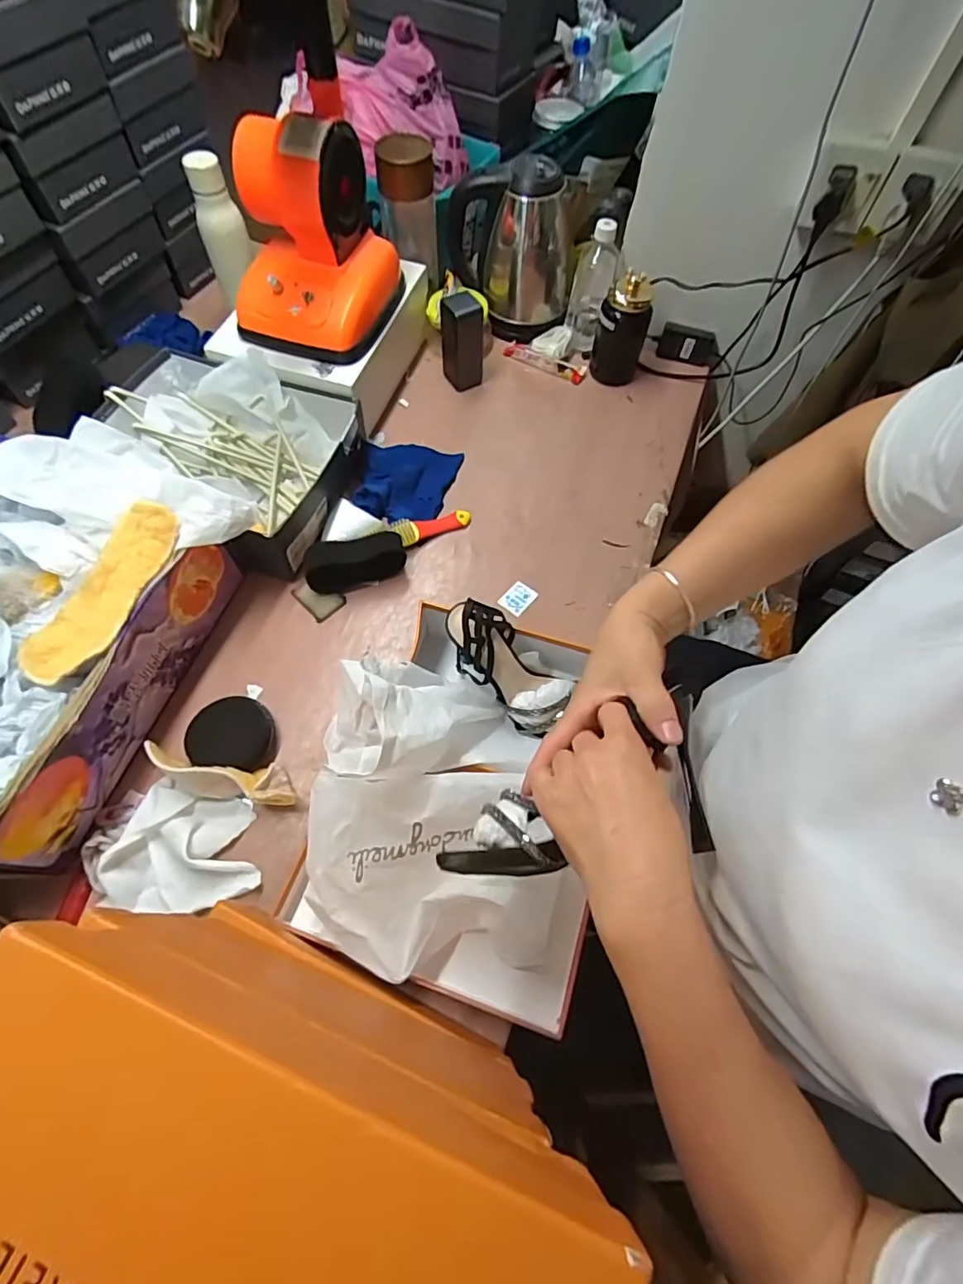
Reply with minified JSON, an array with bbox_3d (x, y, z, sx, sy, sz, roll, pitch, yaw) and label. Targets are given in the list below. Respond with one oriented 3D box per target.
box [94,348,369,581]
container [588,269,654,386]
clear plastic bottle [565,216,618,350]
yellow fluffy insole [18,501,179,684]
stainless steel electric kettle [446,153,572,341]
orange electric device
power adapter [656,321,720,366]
[{"bbox_3d":[-0.351,-0.260,0.750,0.328,0.114,0.254,22,65,8],"label":"box"},{"bbox_3d":[0.225,-0.503,0.862,0.077,0.155,0.078,11,64,3],"label":"container"},{"bbox_3d":[0.180,-0.576,0.869,0.068,0.154,0.068,11,64,3],"label":"clear plastic bottle"},{"bbox_3d":[-0.375,-0.051,0.547,0.068,0.032,0.201,23,65,8],"label":"yellow fluffy insole"},{"bbox_3d":[0.054,-0.641,0.884,0.199,0.218,0.135,20,65,7],"label":"stainless steel electric kettle"},{"bbox_3d":[-0.223,-0.531,0.706,0.169,0.202,0.211,17,65,6],"label":"orange electric device"},{"bbox_3d":[0.354,-0.506,0.929,0.101,0.053,0.031,13,64,4],"label":"power adapter"}]

